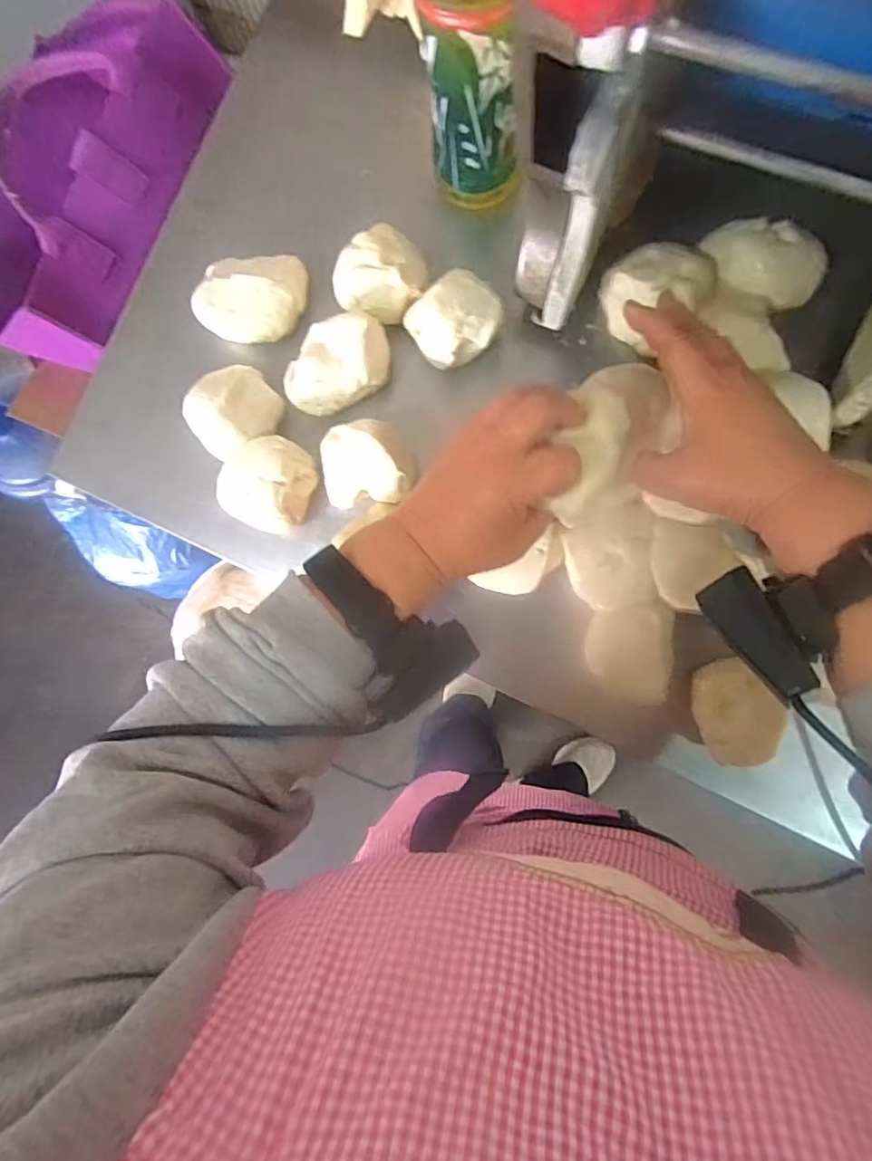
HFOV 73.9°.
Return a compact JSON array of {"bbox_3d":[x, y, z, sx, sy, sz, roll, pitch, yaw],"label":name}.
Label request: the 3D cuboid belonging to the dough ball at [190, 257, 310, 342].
[{"bbox_3d":[-0.150,-0.231,0.482,0.083,0.048,0.069,1,86,6],"label":"dough ball"}]

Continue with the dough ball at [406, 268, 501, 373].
[{"bbox_3d":[0.016,-0.199,0.449,0.067,0.057,0.059,-33,84,3],"label":"dough ball"}]

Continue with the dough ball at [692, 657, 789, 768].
[{"bbox_3d":[0.202,0.089,0.397,0.050,0.044,0.070,-16,85,5],"label":"dough ball"}]

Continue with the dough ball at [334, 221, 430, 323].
[{"bbox_3d":[-0.042,-0.242,0.468,0.068,0.053,0.063,0,86,6],"label":"dough ball"}]

